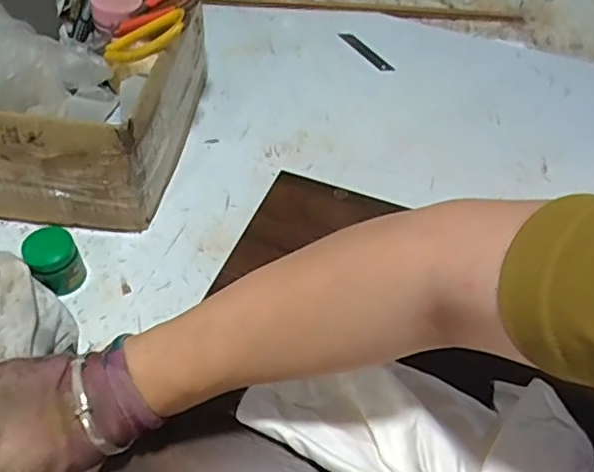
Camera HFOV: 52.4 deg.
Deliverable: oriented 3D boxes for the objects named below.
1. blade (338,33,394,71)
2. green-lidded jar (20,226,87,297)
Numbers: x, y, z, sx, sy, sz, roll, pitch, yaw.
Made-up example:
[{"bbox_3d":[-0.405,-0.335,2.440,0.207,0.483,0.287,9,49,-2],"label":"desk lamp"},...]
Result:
[{"bbox_3d":[0.087,-0.230,0.756,0.016,0.004,0.102,-28,53,-12],"label":"blade"},{"bbox_3d":[-0.198,0.021,0.497,0.039,0.049,0.035,-29,58,-24],"label":"green-lidded jar"}]

